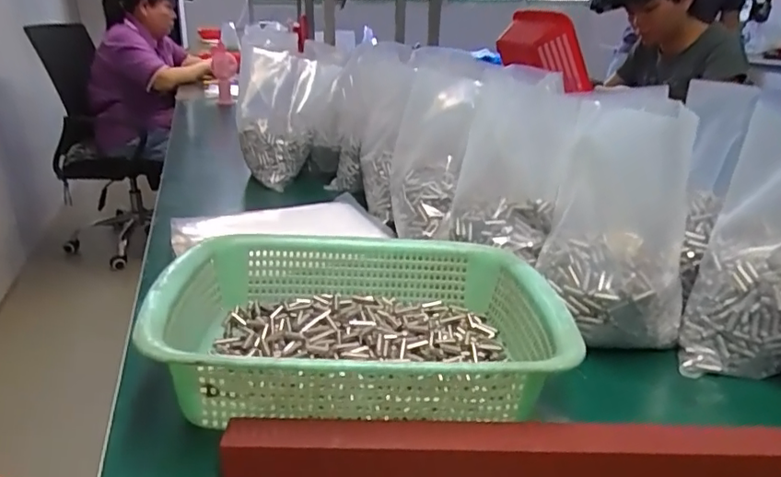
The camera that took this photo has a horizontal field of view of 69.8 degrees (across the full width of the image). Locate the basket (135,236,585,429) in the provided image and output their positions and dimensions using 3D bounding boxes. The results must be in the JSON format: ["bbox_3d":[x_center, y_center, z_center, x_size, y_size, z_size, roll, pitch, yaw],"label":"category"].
[{"bbox_3d":[-0.021,0.061,0.441,0.286,0.082,0.214,-1,23,-5],"label":"basket"}]

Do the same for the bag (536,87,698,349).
[{"bbox_3d":[0.198,-0.017,0.486,0.119,0.195,0.099,12,25,24],"label":"bag"}]

